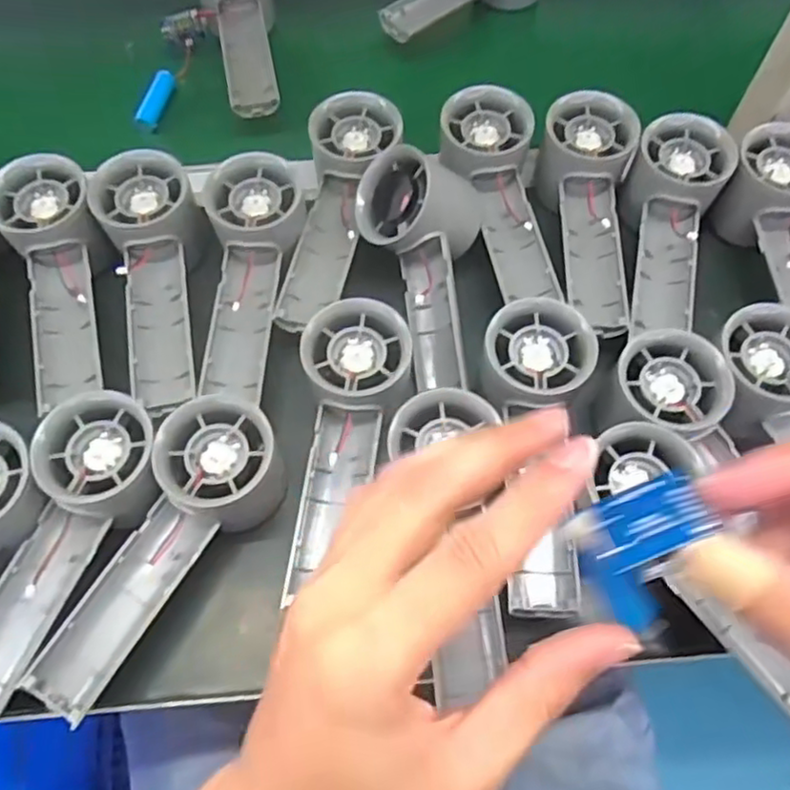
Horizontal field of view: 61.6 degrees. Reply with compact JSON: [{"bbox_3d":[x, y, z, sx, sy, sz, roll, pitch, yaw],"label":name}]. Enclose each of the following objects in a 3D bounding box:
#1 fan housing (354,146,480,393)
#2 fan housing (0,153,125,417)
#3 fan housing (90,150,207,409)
[{"bbox_3d":[0.023,-0.070,0.386,0.073,0.045,0.150,-10,85,-5],"label":"fan housing"},{"bbox_3d":[-0.194,-0.067,0.387,0.059,0.030,0.148,-12,78,-6],"label":"fan housing"},{"bbox_3d":[-0.141,-0.066,0.391,0.054,0.033,0.155,-9,78,-5],"label":"fan housing"}]

